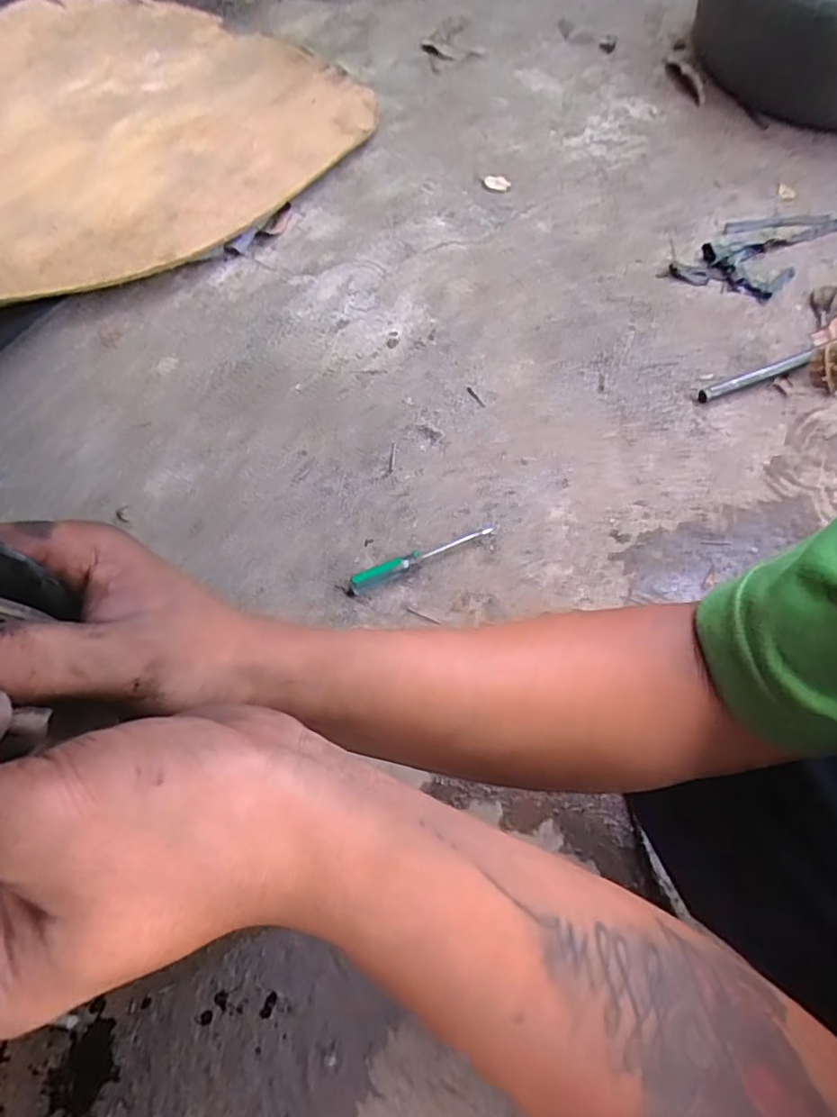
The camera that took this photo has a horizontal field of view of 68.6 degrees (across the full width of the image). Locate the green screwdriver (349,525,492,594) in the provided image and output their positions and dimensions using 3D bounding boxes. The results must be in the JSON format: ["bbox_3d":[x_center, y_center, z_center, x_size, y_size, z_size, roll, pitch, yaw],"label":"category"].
[{"bbox_3d":[0.005,-0.004,0.729,0.181,0.024,0.017,-25,66,-10],"label":"green screwdriver"}]

